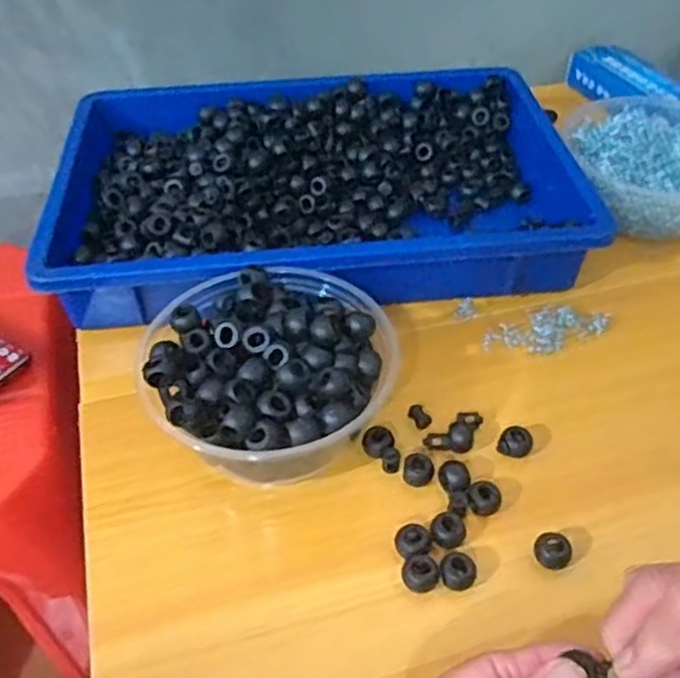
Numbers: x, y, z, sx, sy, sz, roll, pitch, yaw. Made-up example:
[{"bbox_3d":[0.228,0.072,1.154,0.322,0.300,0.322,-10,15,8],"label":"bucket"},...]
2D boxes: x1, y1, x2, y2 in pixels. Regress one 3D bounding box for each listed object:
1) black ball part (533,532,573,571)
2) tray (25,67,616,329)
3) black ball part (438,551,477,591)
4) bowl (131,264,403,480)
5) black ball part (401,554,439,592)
[{"bbox_3d":[0.105,0.105,0.358,0.018,0.013,0.015,25,50,23],"label":"black ball part"},{"bbox_3d":[-0.019,-0.118,0.542,0.374,0.050,0.261,-8,45,-8],"label":"tray"},{"bbox_3d":[0.057,0.113,0.349,0.016,0.013,0.016,0,45,0],"label":"black ball part"},{"bbox_3d":[-0.039,0.023,0.399,0.126,0.067,0.120,0,45,0],"label":"bowl"},{"bbox_3d":[0.039,0.114,0.350,0.018,0.012,0.015,9,45,9],"label":"black ball part"}]

